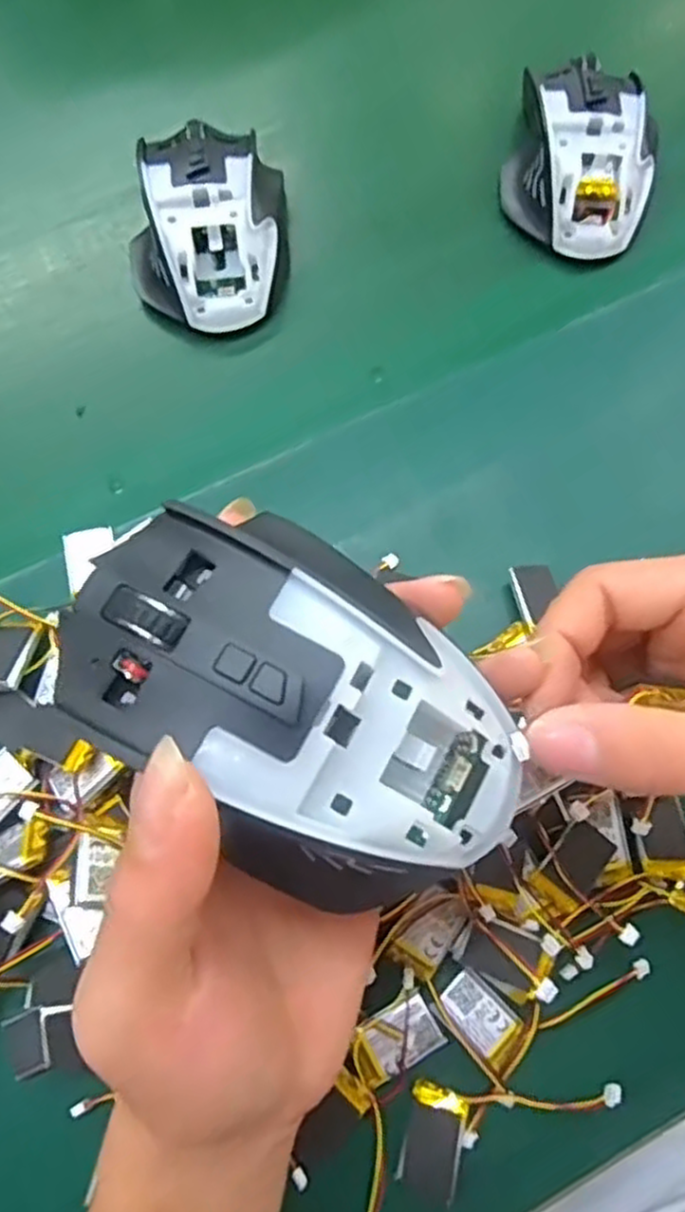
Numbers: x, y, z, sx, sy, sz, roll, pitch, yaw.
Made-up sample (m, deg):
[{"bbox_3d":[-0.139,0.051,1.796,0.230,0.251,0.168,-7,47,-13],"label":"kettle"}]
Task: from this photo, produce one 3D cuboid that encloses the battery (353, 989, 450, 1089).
[{"bbox_3d":[0.018,0.152,0.264,0.032,0.004,0.020,-28,76,-8],"label":"battery"}]

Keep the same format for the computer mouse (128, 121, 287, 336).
[{"bbox_3d":[-0.065,-0.183,0.362,0.072,0.039,0.098,-1,74,0],"label":"computer mouse"}]

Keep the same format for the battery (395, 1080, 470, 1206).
[{"bbox_3d":[0.031,0.184,0.257,0.020,0.004,0.034,13,74,4],"label":"battery"}]

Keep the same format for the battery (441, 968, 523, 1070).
[{"bbox_3d":[0.049,0.145,0.267,0.029,0.004,0.017,43,78,11],"label":"battery"}]

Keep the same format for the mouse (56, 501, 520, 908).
[{"bbox_3d":[-0.011,0.025,0.177,0.109,0.042,0.073,38,77,10],"label":"mouse"}]

